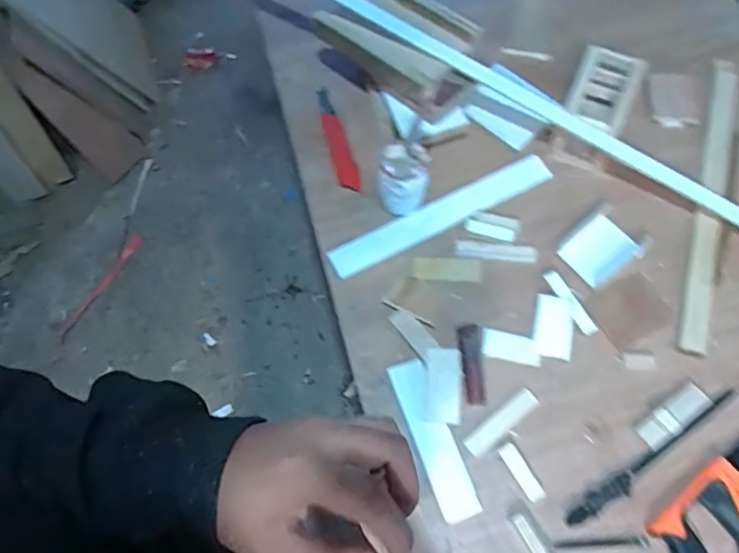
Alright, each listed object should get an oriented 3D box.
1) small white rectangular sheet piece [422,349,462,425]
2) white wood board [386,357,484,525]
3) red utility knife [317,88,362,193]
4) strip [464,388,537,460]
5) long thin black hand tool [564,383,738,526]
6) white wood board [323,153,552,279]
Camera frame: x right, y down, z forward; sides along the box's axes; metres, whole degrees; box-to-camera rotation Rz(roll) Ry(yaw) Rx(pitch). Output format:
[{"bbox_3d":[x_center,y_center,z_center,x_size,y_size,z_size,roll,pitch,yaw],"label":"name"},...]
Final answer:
[{"bbox_3d":[0.088,0.132,0.691,0.045,0.006,0.087,-1,74,19],"label":"small white rectangular sheet piece"},{"bbox_3d":[0.075,0.190,0.678,0.044,0.015,0.187,-19,66,-8],"label":"white wood board"},{"bbox_3d":[-0.051,-0.207,0.857,0.029,0.025,0.187,-15,66,-6],"label":"red utility knife"},{"bbox_3d":[0.157,0.172,0.679,0.104,0.006,0.026,-36,70,-15],"label":"strip"},{"bbox_3d":[0.352,0.191,0.663,0.313,0.021,0.022,-32,69,-13],"label":"long thin black hand tool"},{"bbox_3d":[0.101,-0.087,0.797,0.335,0.008,0.048,-26,68,-11],"label":"white wood board"}]

